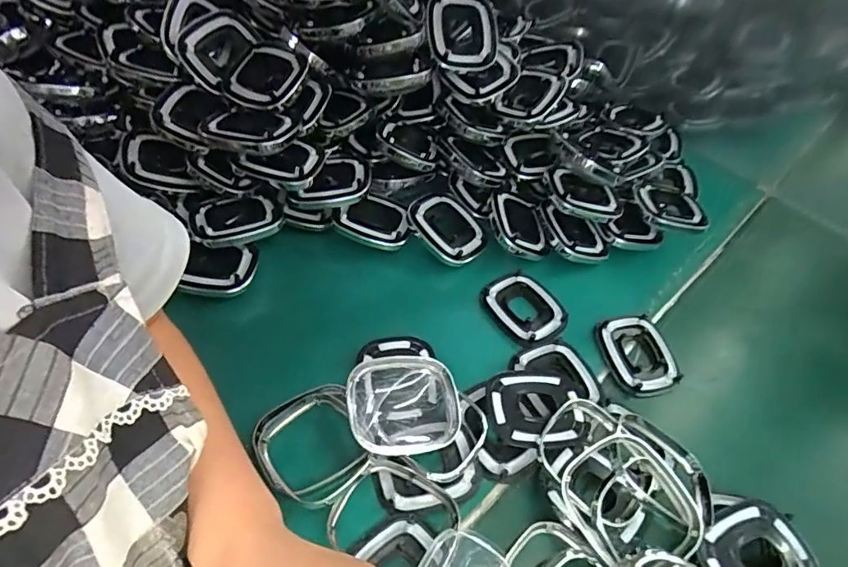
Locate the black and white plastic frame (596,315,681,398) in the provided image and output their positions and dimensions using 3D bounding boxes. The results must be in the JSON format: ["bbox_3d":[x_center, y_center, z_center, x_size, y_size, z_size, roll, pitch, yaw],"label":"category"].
[{"bbox_3d":[0.274,0.091,0.642,0.084,0.022,0.101,-8,53,-12],"label":"black and white plastic frame"}]

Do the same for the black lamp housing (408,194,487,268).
[{"bbox_3d":[0.037,-0.081,0.723,0.095,0.039,0.116,-35,63,-29],"label":"black lamp housing"}]

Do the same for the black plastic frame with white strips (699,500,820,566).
[{"bbox_3d":[0.325,0.271,0.490,0.111,0.023,0.092,-23,58,-22],"label":"black plastic frame with white strips"}]

